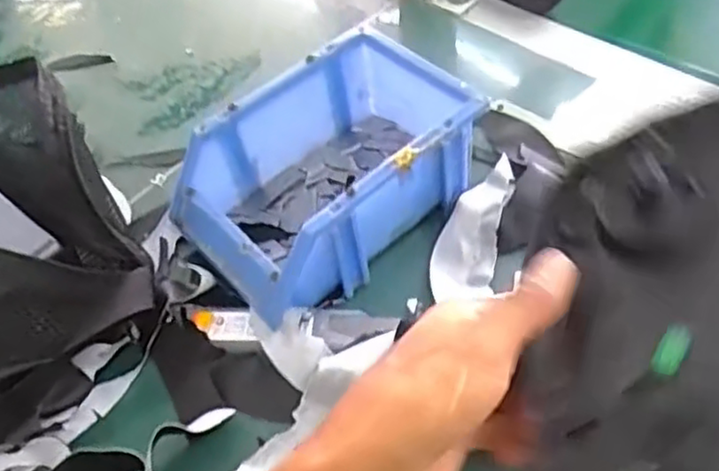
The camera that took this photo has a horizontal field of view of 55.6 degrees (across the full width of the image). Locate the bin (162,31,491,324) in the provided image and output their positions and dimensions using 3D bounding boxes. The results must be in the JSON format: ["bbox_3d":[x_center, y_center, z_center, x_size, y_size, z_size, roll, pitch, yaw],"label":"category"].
[{"bbox_3d":[-0.022,-0.040,0.432,0.174,0.075,0.118,-36,56,-19],"label":"bin"}]

